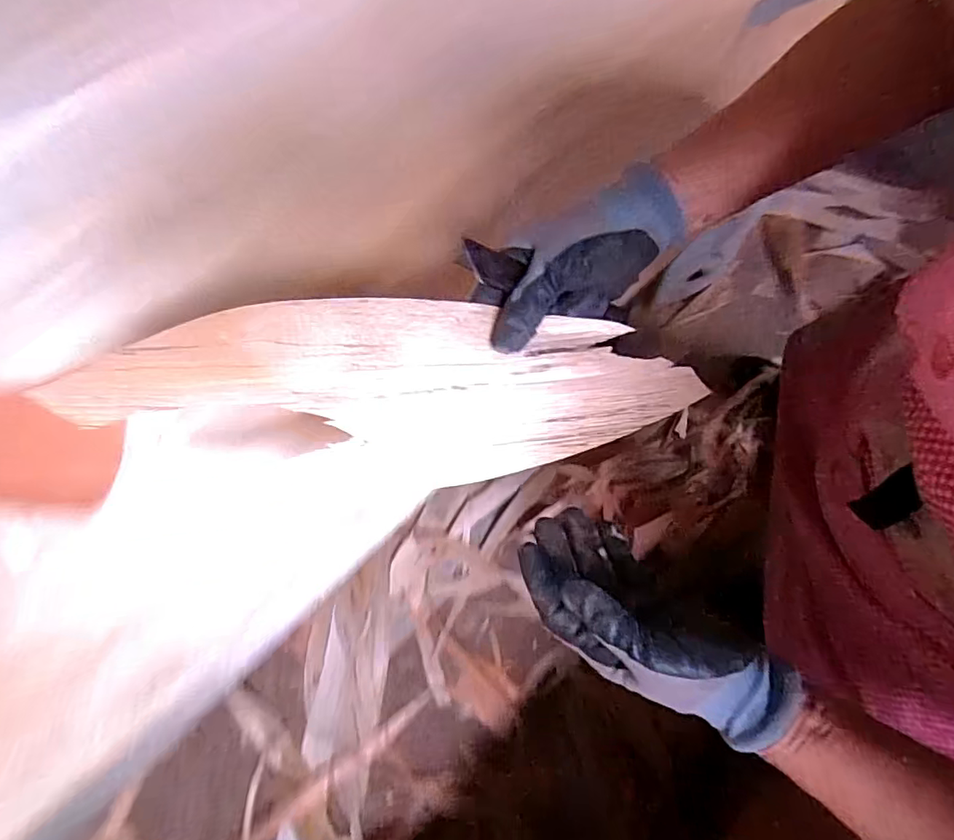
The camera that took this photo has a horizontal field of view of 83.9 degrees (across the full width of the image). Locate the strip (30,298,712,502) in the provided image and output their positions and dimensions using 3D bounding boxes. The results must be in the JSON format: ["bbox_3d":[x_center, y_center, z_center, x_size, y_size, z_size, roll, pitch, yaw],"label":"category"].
[{"bbox_3d":[-0.052,-0.013,0.337,0.378,0.021,0.119,-1,102,-7],"label":"strip"}]

